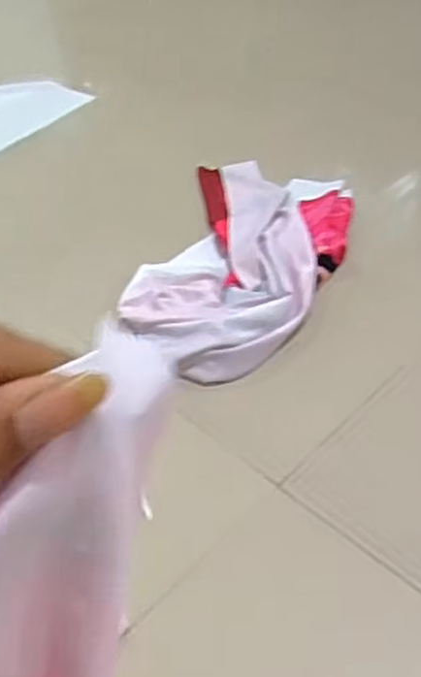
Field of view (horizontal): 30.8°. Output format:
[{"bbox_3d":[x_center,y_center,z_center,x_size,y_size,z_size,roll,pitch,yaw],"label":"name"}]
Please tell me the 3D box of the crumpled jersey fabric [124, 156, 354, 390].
[{"bbox_3d":[0.041,-0.101,0.887,0.217,0.042,0.380,8,48,17],"label":"crumpled jersey fabric"}]

